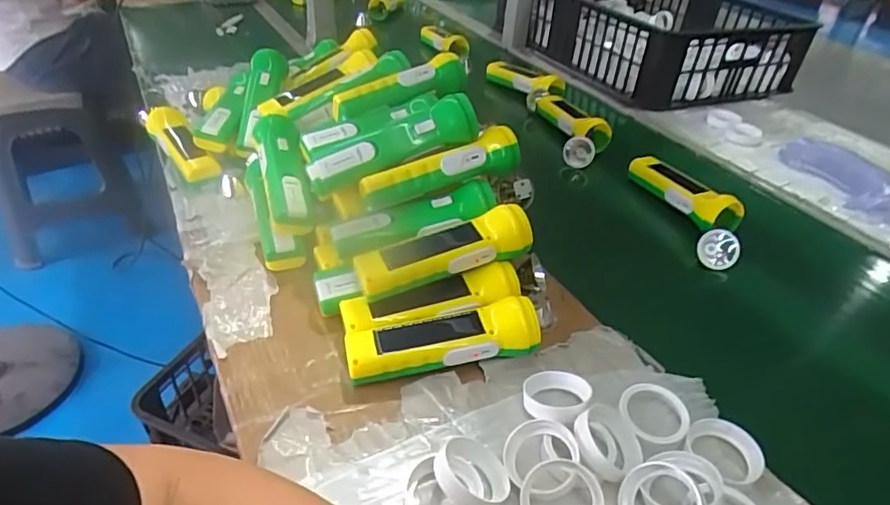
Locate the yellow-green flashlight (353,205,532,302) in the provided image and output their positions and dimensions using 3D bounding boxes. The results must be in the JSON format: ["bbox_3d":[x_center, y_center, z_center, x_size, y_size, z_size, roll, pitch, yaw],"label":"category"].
[{"bbox_3d":[-0.003,-0.001,0.519,0.161,0.061,0.055,-11,39,-19],"label":"yellow-green flashlight"}]

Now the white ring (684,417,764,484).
[{"bbox_3d":[0.211,0.149,0.419,0.047,0.015,0.051,3,36,-2],"label":"white ring"}]

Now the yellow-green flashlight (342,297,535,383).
[{"bbox_3d":[-0.001,0.075,0.479,0.163,0.042,0.040,-6,37,-13],"label":"yellow-green flashlight"}]

